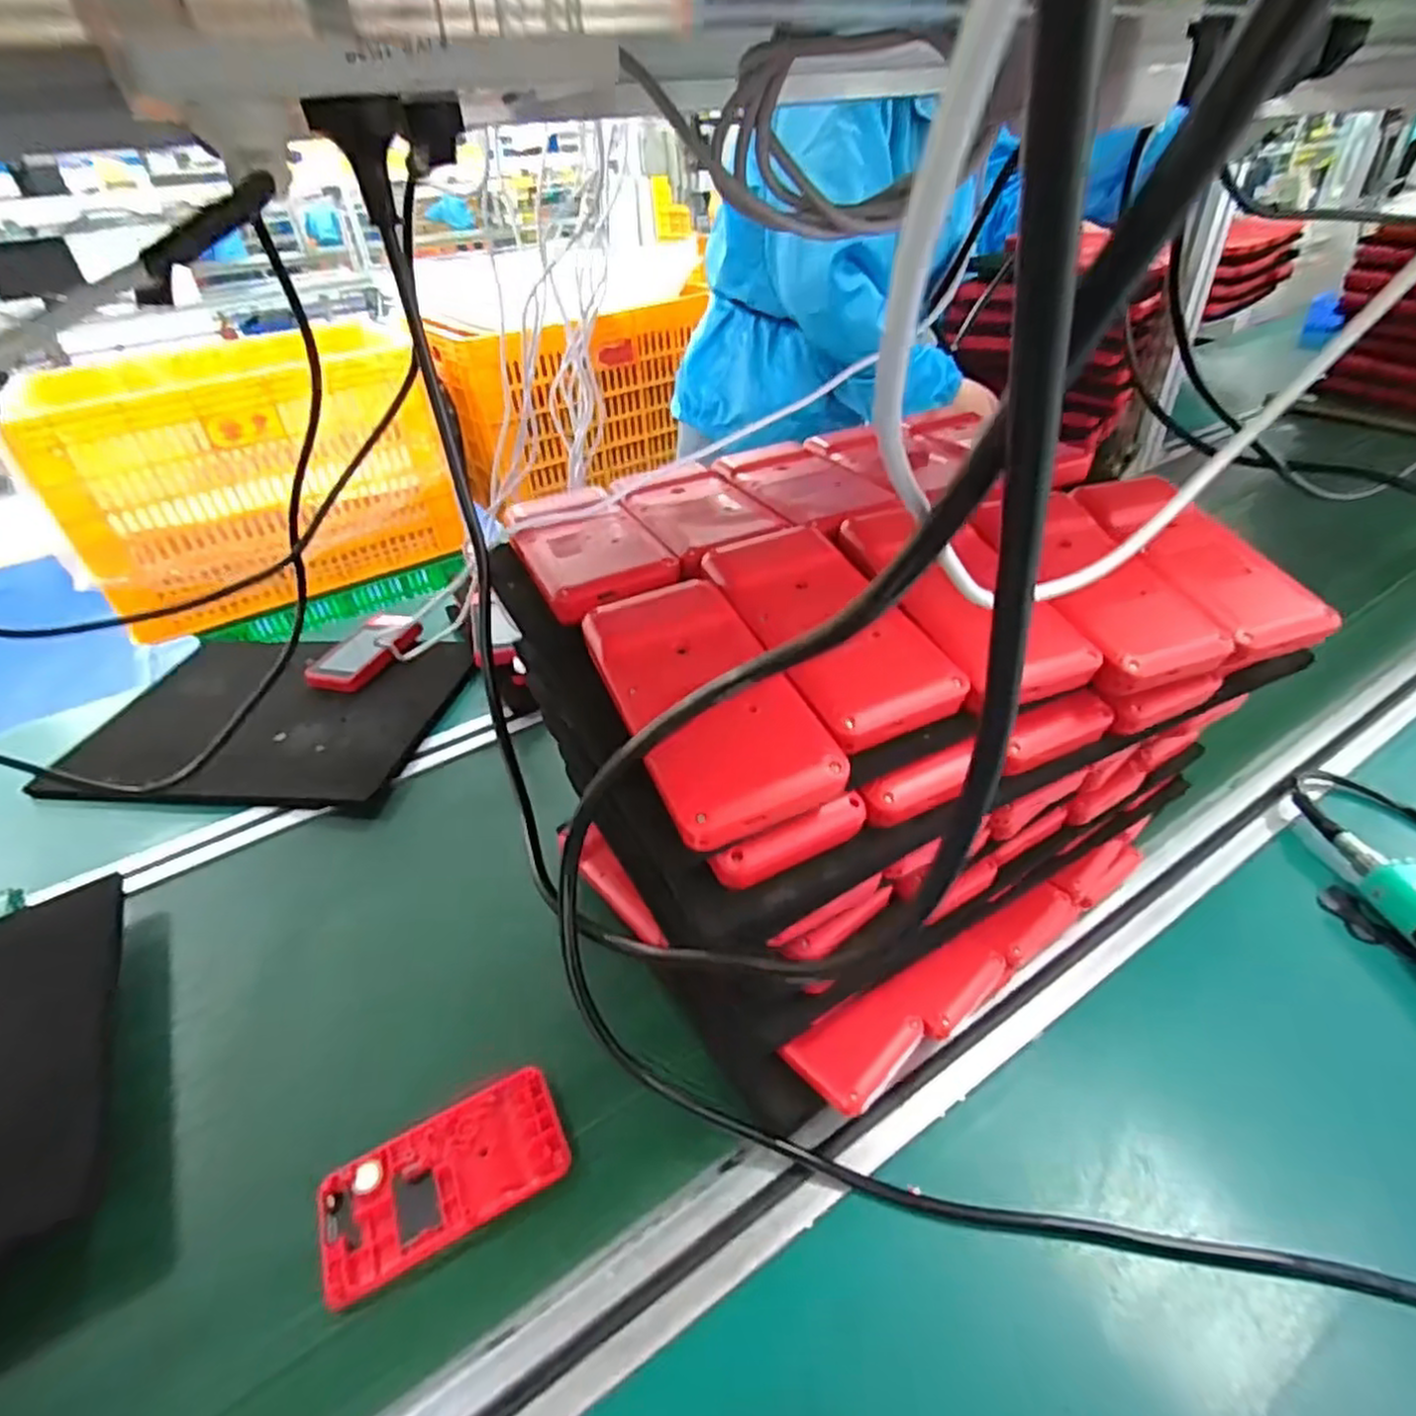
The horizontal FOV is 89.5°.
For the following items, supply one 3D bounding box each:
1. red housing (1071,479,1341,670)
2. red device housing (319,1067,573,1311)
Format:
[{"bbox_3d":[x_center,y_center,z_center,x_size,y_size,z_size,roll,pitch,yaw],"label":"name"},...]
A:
[{"bbox_3d":[0.230,-0.072,0.339,0.056,0.013,0.118,-19,58,-16],"label":"red housing"},{"bbox_3d":[-0.135,0.241,0.369,0.119,0.014,0.062,-23,41,-20],"label":"red device housing"}]

